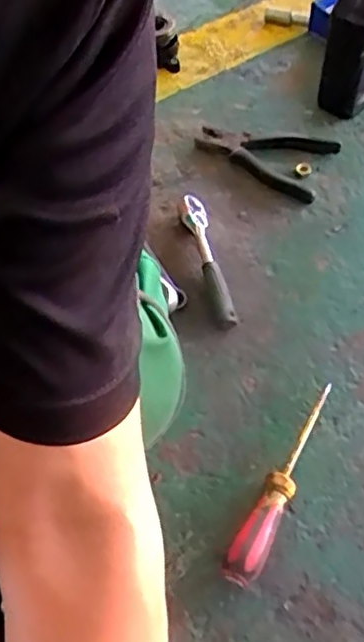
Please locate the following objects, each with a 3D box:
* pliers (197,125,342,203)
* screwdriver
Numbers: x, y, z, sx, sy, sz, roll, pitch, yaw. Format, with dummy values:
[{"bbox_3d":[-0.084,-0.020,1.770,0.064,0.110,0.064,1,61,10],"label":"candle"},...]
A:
[{"bbox_3d":[0.109,-0.227,0.836,0.177,0.018,0.100,26,62,18],"label":"pliers"},{"bbox_3d":[0.097,0.151,0.598,0.032,0.030,0.212,24,61,17],"label":"screwdriver"}]

